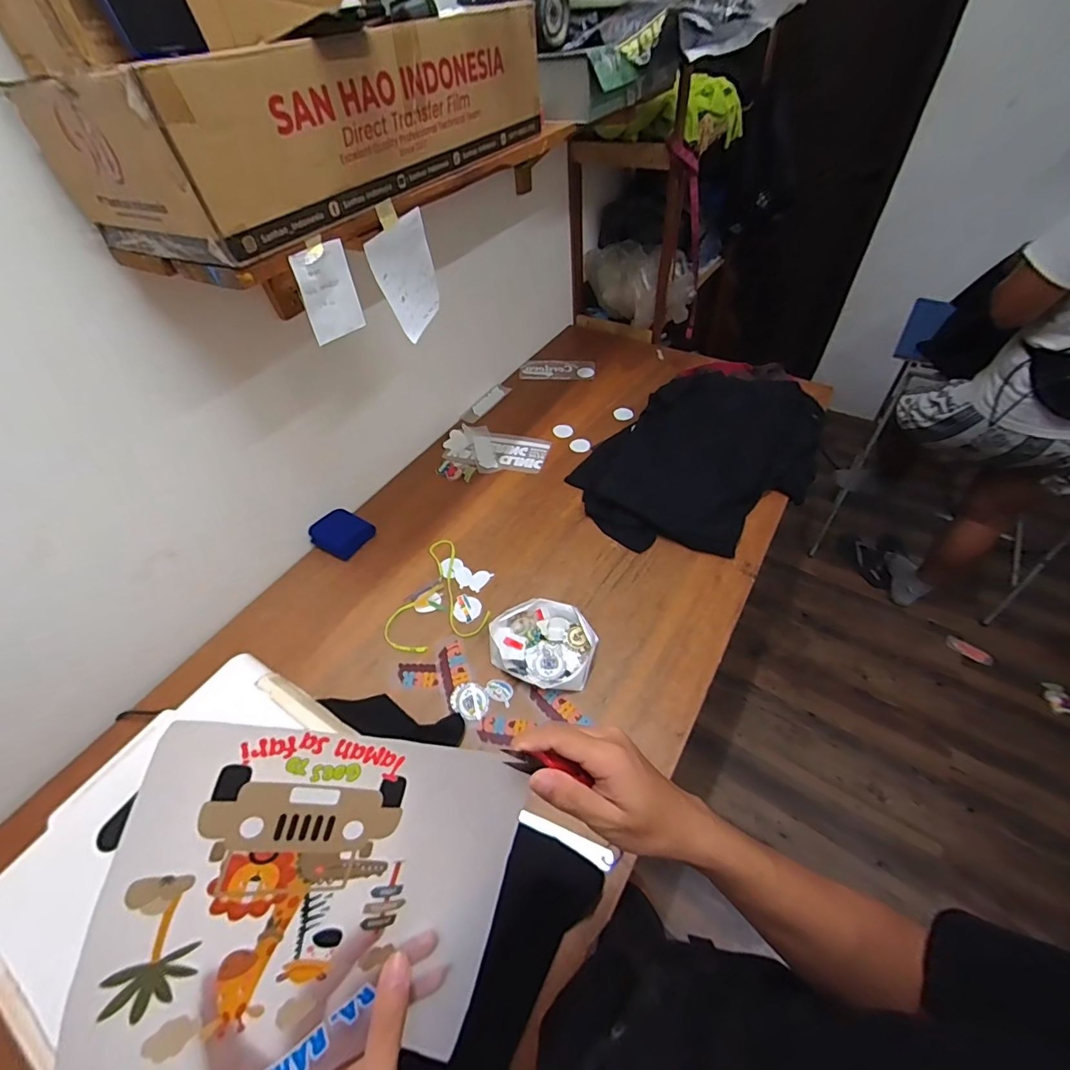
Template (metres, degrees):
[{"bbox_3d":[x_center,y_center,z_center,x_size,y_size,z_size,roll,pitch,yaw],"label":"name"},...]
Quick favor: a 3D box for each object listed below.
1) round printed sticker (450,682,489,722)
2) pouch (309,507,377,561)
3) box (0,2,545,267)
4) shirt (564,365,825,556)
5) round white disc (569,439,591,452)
[{"bbox_3d":[-0.116,0.298,0.855,0.072,0.004,0.059,36,66,25],"label":"round printed sticker"},{"bbox_3d":[-0.450,-0.004,1.113,0.122,0.038,0.114,25,57,23],"label":"pouch"},{"bbox_3d":[-0.274,-0.584,0.653,0.278,0.147,0.617,24,55,23],"label":"box"},{"bbox_3d":[0.418,-0.215,1.142,0.661,0.131,0.418,-34,56,-21],"label":"shirt"},{"bbox_3d":[0.123,-0.241,1.283,0.060,0.005,0.041,17,67,23],"label":"round white disc"}]

